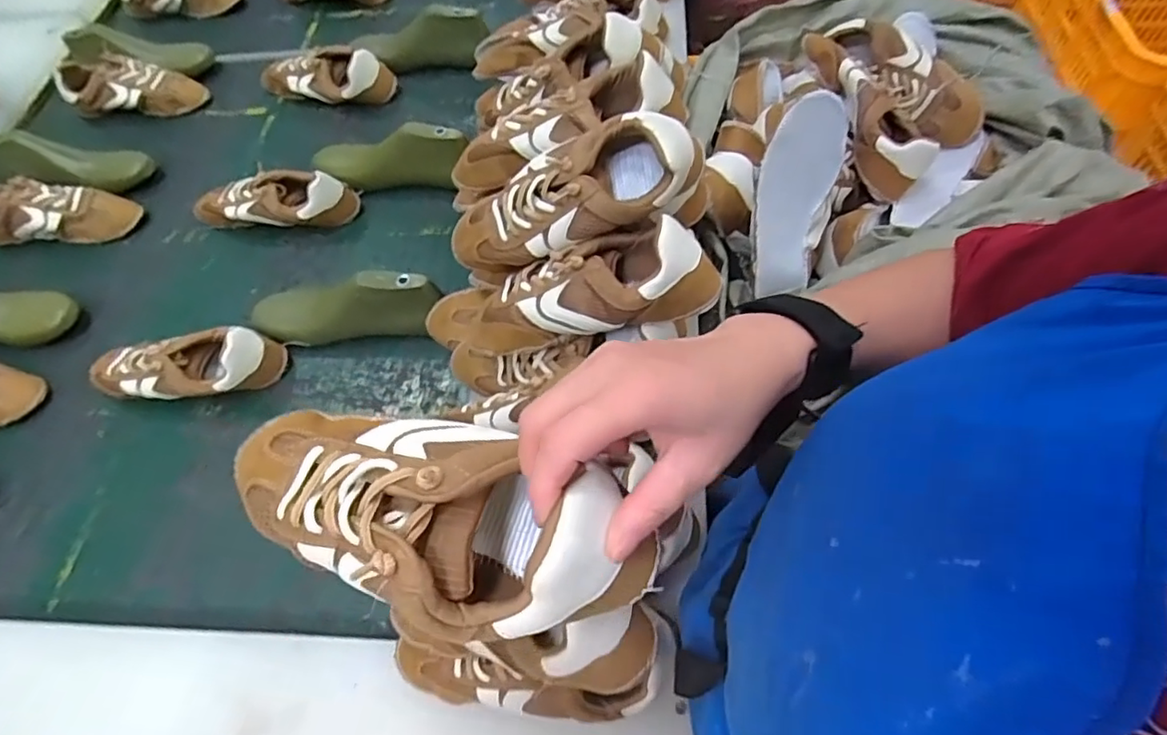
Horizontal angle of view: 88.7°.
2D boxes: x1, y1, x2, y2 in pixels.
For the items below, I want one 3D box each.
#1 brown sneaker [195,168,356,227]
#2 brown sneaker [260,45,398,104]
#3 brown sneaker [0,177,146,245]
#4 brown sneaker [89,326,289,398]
[{"bbox_3d":[-0.429,-0.231,0.825,0.230,0.076,0.083,2,64,4],"label":"brown sneaker"},{"bbox_3d":[-0.420,-0.468,0.957,0.233,0.070,0.091,16,65,11],"label":"brown sneaker"},{"bbox_3d":[-0.761,-0.217,0.840,0.227,0.072,0.075,4,64,5],"label":"brown sneaker"},{"bbox_3d":[-0.469,-0.004,0.700,0.220,0.070,0.096,-6,63,0],"label":"brown sneaker"}]

